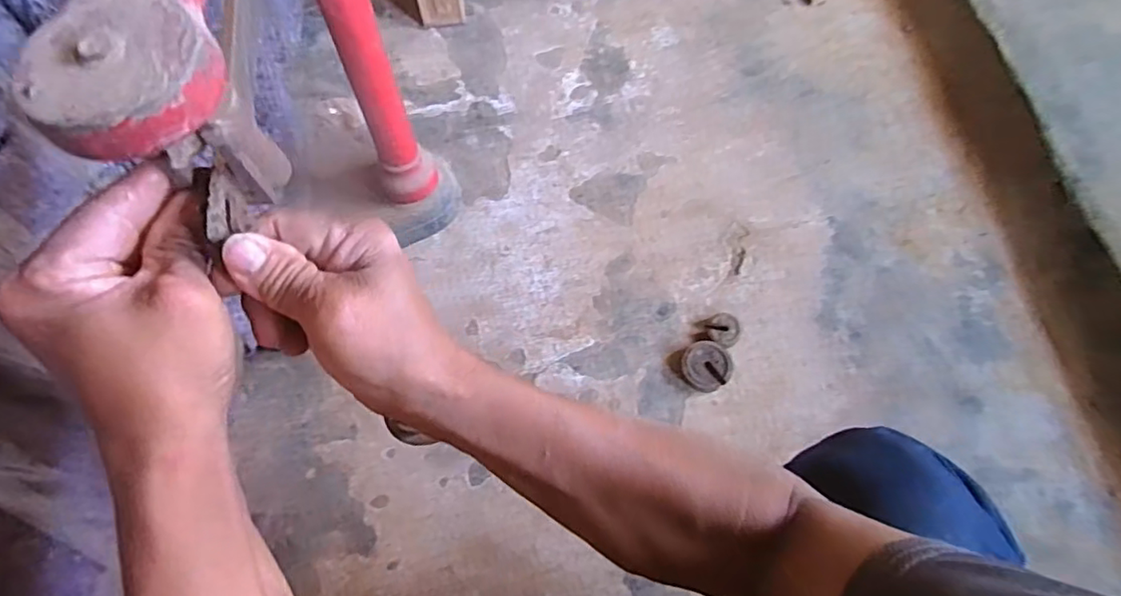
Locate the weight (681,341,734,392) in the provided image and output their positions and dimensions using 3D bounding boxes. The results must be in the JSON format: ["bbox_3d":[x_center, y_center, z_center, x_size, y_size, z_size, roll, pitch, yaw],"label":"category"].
[{"bbox_3d":[0.204,0.095,0.814,0.068,0.017,0.066,-1,65,2],"label":"weight"}]

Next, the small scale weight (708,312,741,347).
[{"bbox_3d":[0.231,0.047,0.835,0.043,0.018,0.052,22,68,12],"label":"small scale weight"}]

